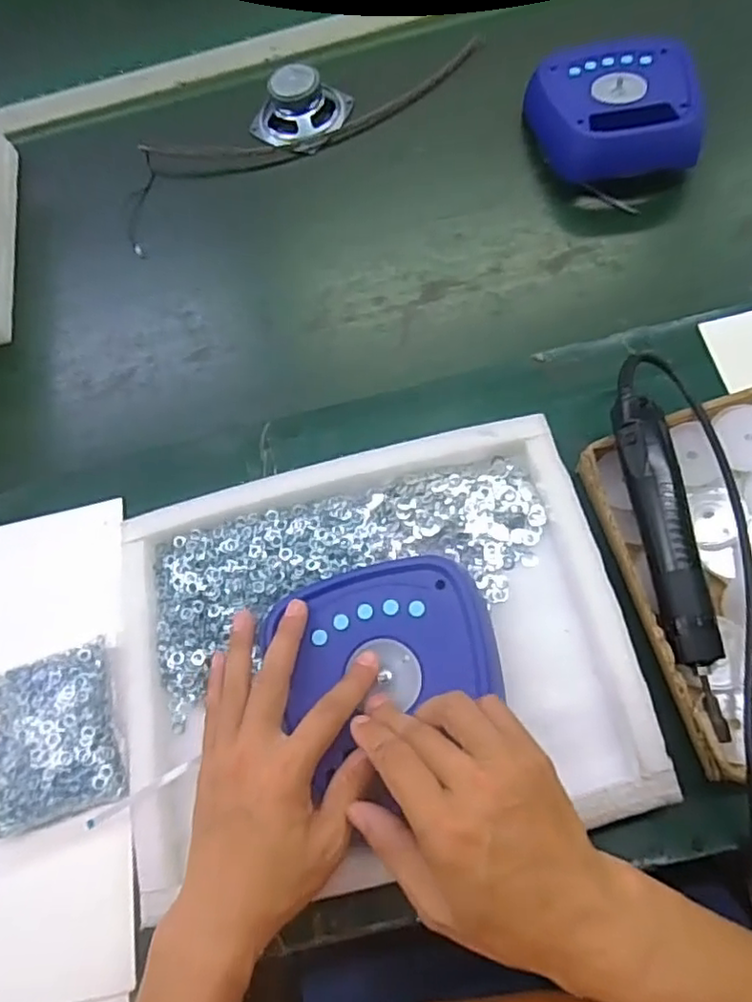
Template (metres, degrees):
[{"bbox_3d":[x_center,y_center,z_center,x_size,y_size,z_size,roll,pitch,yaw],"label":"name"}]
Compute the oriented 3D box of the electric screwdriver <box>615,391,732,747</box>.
[{"bbox_3d":[0.210,0.036,0.440,0.035,0.029,0.234,-8,68,4],"label":"electric screwdriver"}]

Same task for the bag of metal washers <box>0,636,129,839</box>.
[{"bbox_3d":[-0.244,0.177,0.478,0.102,0.024,0.120,-16,67,2],"label":"bag of metal washers"}]

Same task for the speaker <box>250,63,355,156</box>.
[{"bbox_3d":[-0.083,-0.440,0.698,0.090,0.045,0.090,22,73,15],"label":"speaker"}]

